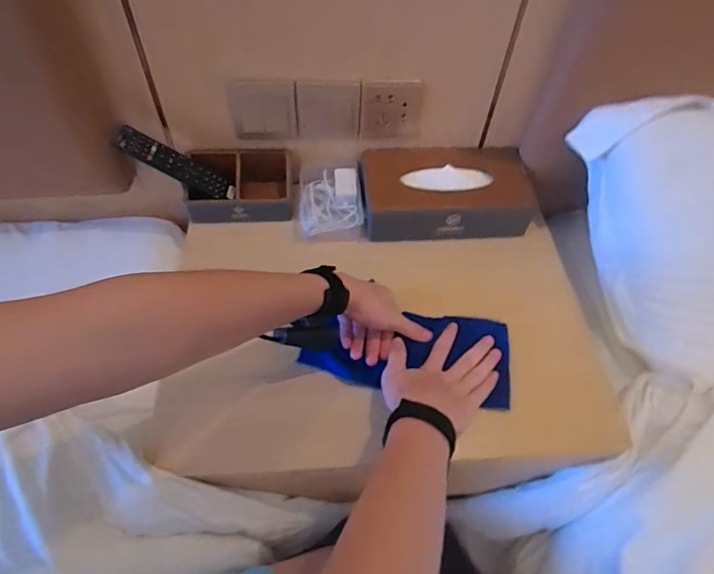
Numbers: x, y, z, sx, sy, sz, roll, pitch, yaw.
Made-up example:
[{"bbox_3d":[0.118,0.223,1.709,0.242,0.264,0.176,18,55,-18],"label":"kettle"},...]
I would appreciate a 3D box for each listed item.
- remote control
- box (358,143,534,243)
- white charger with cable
[{"bbox_3d":[-0.252,-0.172,0.669,0.165,0.022,0.046,26,47,-32],"label":"remote control"},{"bbox_3d":[0.136,-0.142,0.712,0.248,0.072,0.128,-1,53,-4],"label":"box"},{"bbox_3d":[-0.042,-0.124,0.708,0.084,0.039,0.111,-2,53,-5],"label":"white charger with cable"}]

